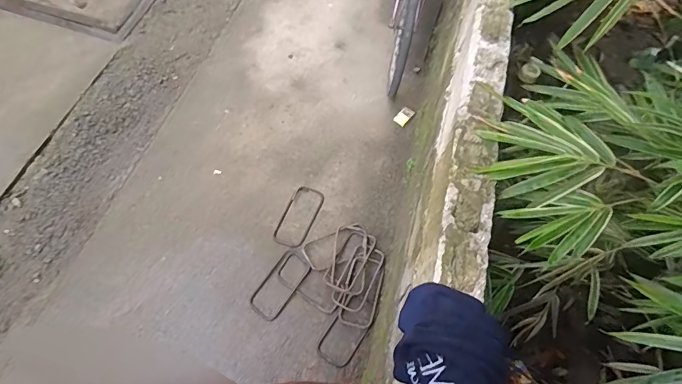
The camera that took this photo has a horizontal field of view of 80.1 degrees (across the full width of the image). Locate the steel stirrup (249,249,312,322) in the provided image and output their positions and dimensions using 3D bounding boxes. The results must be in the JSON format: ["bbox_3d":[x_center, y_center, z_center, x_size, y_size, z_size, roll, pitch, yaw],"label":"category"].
[{"bbox_3d":[-0.229,0.350,1.536,0.132,0.015,0.269,29,64,17],"label":"steel stirrup"}]

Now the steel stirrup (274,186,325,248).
[{"bbox_3d":[-0.170,0.100,1.664,0.131,0.009,0.274,22,63,9],"label":"steel stirrup"}]

